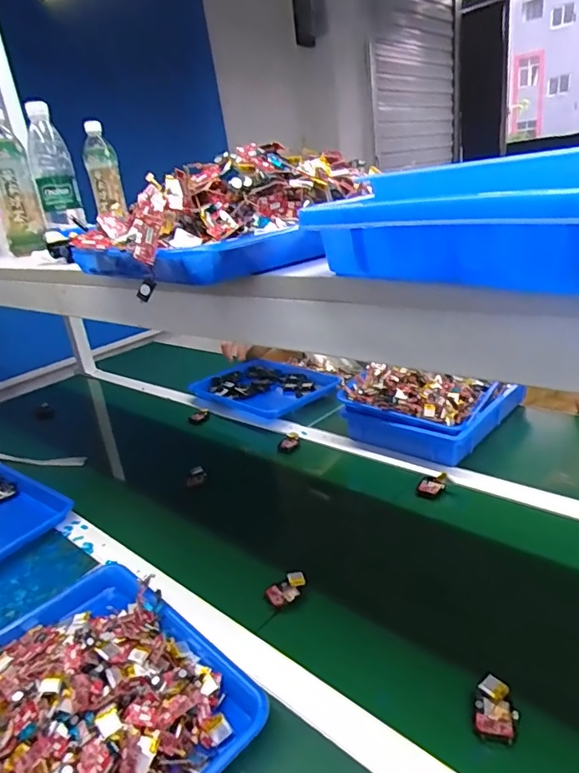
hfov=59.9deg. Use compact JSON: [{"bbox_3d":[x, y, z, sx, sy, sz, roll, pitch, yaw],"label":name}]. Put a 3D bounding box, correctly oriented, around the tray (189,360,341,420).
[{"bbox_3d":[-0.064,-0.003,1.260,0.242,0.036,0.343,-24,27,-36],"label":"tray"}]

